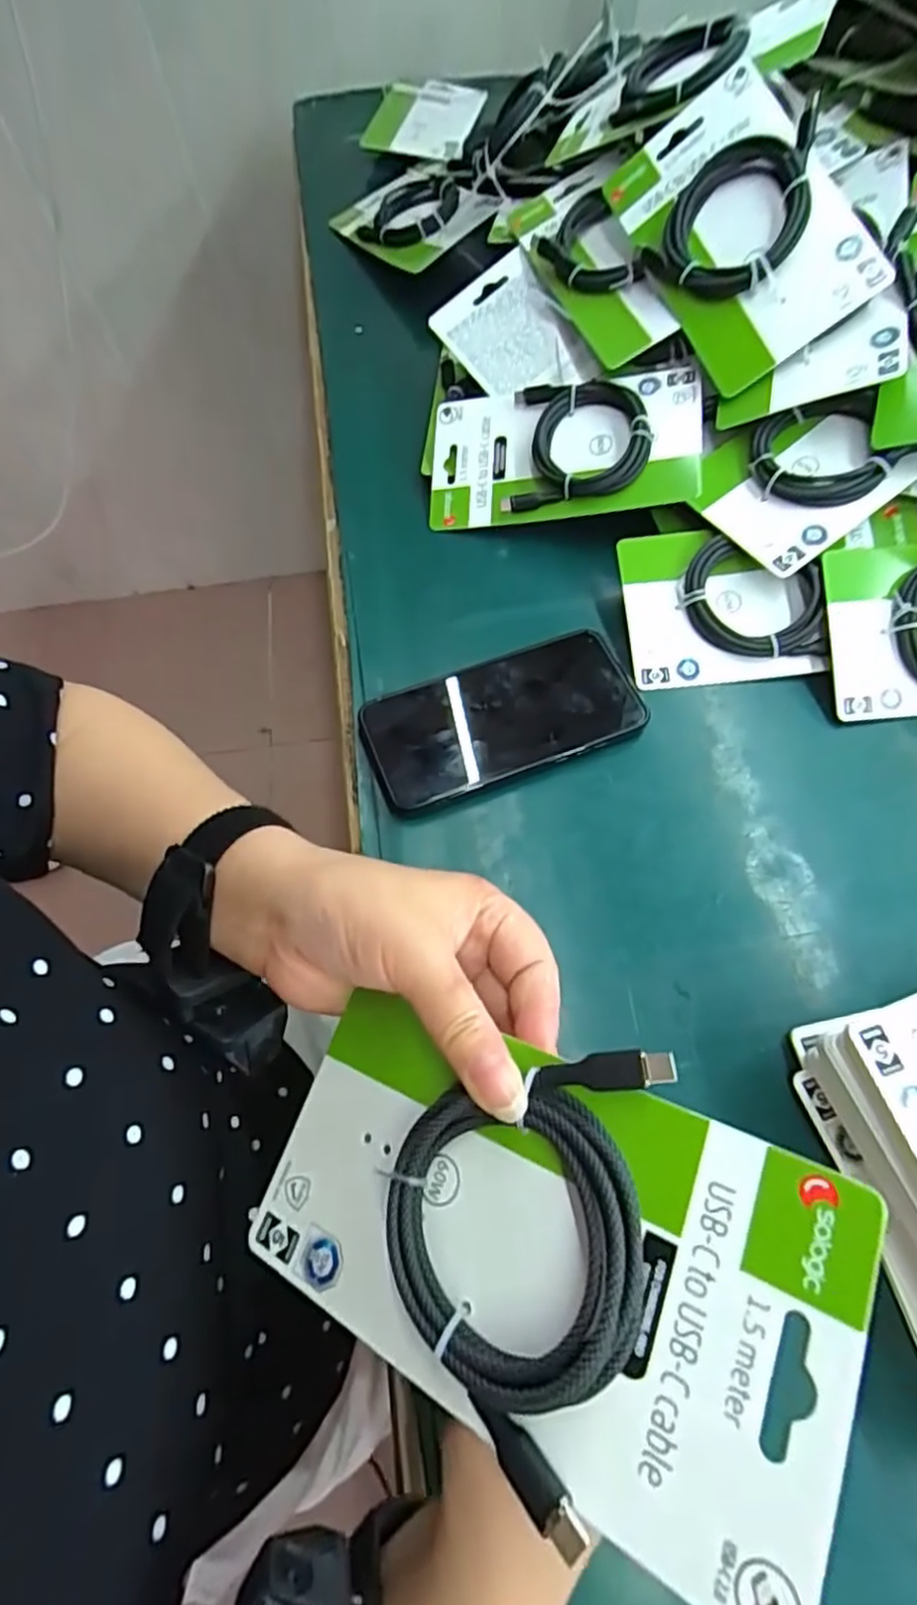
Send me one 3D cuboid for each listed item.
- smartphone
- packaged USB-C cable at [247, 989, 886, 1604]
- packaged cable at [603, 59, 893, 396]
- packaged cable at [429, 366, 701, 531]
[{"bbox_3d":[0.027,-0.051,0.391,0.155,0.013,0.075,-20,64,-6],"label":"smartphone"},{"bbox_3d":[0.016,0.123,0.200,0.176,0.016,0.105,14,76,34],"label":"packaged USB-C cable"},{"bbox_3d":[0.172,-0.357,0.415,0.105,0.026,0.176,-27,77,23],"label":"packaged cable"},{"bbox_3d":[0.068,-0.238,0.452,0.175,0.019,0.095,0,79,16],"label":"packaged cable"}]

